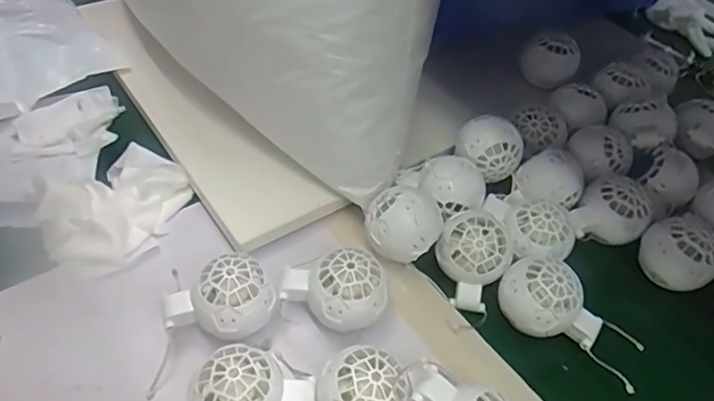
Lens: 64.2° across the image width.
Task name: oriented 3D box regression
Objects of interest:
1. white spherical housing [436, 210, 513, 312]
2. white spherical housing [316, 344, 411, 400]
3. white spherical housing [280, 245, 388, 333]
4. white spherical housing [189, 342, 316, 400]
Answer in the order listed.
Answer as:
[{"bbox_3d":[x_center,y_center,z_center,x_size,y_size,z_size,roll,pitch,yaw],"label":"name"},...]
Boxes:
[{"bbox_3d":[0.098,0.042,0.478,0.060,0.052,0.070,25,51,15],"label":"white spherical housing"},{"bbox_3d":[0.003,0.136,0.388,0.054,0.059,0.057,3,49,-4],"label":"white spherical housing"},{"bbox_3d":[-0.018,0.072,0.434,0.078,0.057,0.050,-2,50,-8],"label":"white spherical housing"},{"bbox_3d":[-0.071,0.131,0.387,0.079,0.056,0.058,-15,53,-19],"label":"white spherical housing"}]

